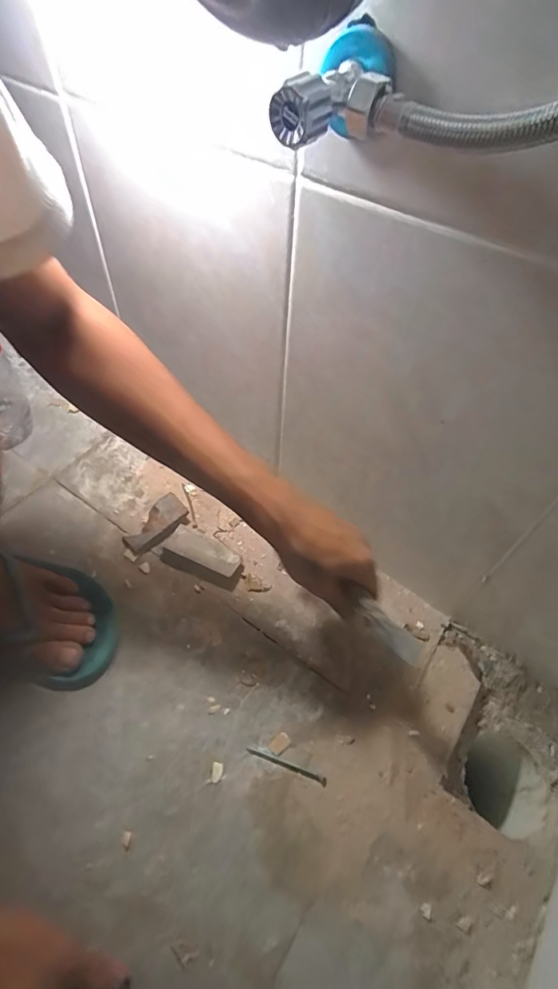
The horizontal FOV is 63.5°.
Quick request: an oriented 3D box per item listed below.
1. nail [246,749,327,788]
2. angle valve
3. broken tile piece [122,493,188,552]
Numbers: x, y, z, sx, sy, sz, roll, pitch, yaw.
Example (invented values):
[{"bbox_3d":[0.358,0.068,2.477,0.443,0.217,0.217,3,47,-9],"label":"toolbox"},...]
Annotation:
[{"bbox_3d":[0.007,0.249,0.413,0.077,0.004,0.007,19,54,10],"label":"nail"},{"bbox_3d":[0.025,-0.195,0.227,0.055,0.025,0.040,-30,62,-23],"label":"angle valve"},{"bbox_3d":[-0.149,0.036,0.548,0.038,0.010,0.081,35,70,20],"label":"broken tile piece"}]

